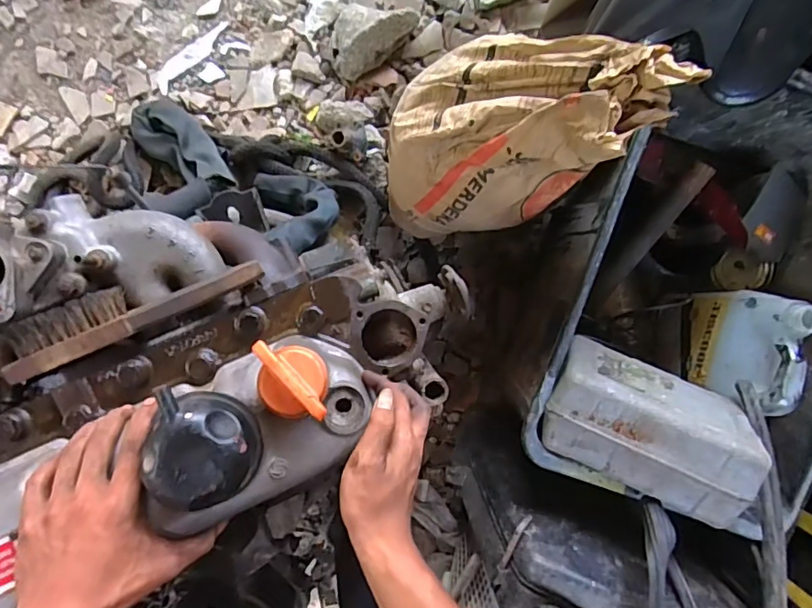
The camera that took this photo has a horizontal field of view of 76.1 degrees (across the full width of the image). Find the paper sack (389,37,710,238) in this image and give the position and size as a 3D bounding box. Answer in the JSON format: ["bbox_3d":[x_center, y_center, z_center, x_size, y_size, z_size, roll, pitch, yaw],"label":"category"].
[{"bbox_3d":[0.126,-0.249,0.716,0.156,0.502,0.263,-13,94,-32],"label":"paper sack"}]

